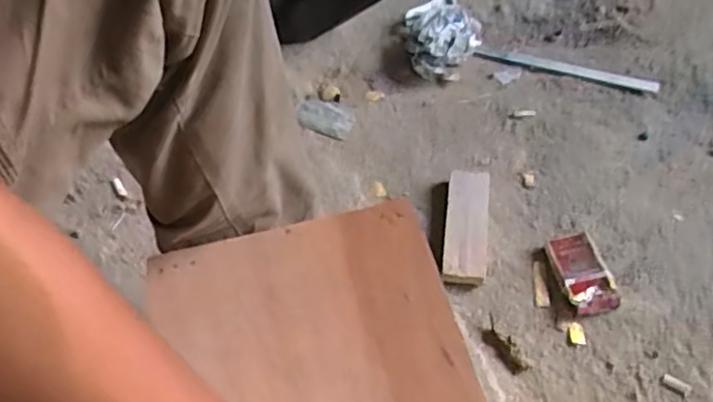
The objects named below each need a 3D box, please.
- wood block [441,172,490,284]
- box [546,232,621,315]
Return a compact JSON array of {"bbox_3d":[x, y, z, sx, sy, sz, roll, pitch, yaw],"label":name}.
[{"bbox_3d":[0.132,0.024,0.808,0.051,0.030,0.155,6,51,6],"label":"wood block"},{"bbox_3d":[0.260,0.081,0.770,0.057,0.021,0.104,-14,51,-10],"label":"box"}]

